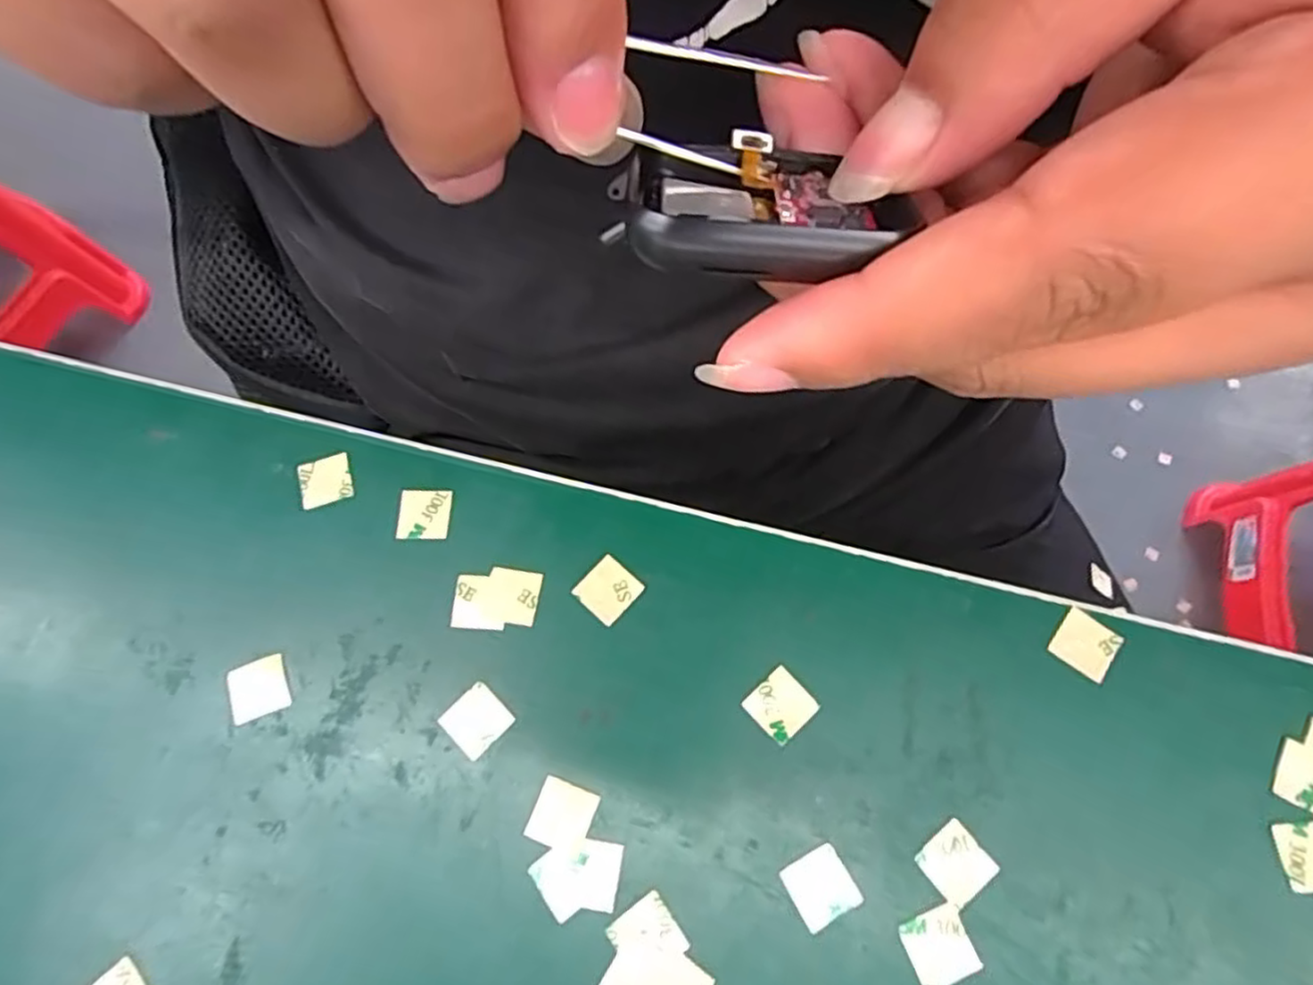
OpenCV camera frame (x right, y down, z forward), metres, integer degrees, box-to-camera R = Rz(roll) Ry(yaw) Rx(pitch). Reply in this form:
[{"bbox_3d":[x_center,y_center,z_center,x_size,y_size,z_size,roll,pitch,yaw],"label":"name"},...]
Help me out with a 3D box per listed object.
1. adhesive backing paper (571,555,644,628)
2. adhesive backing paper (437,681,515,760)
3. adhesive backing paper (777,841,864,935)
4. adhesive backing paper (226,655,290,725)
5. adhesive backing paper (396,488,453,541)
[{"bbox_3d":[-0.014,0.028,0.206,0.015,0.004,0.016,40,76,15],"label":"adhesive backing paper"},{"bbox_3d":[-0.049,0.062,0.195,0.015,0.004,0.016,43,77,16],"label":"adhesive backing paper"},{"bbox_3d":[0.041,0.099,0.178,0.015,0.004,0.015,-28,72,-7],"label":"adhesive backing paper"},{"bbox_3d":[-0.112,0.054,0.198,0.016,0.004,0.016,-20,70,-5],"label":"adhesive backing paper"},{"bbox_3d":[-0.071,0.006,0.214,0.015,0.004,0.016,0,70,2],"label":"adhesive backing paper"}]

